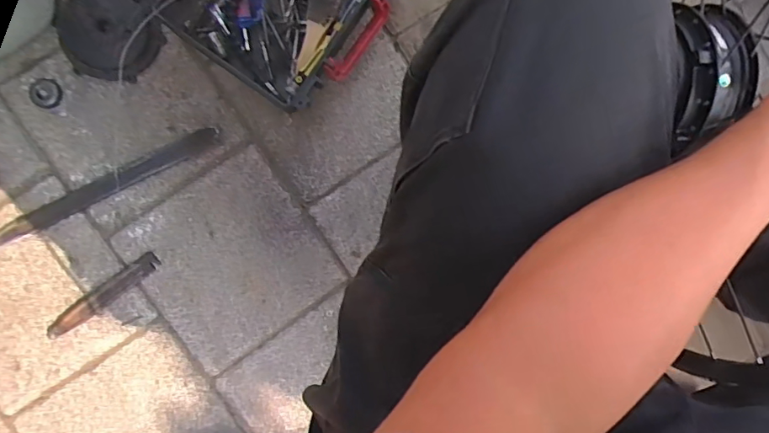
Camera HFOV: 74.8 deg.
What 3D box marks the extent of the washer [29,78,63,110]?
[{"bbox_3d":[-0.458,-0.166,0.682,0.036,0.010,0.037,0,91,-6],"label":"washer"}]

